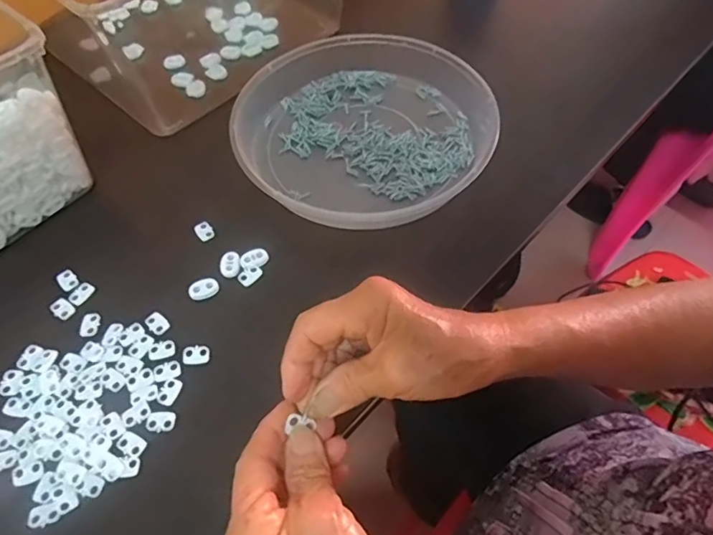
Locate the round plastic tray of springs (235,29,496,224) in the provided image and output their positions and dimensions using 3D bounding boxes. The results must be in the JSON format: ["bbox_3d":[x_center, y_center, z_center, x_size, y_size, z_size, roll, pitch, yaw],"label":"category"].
[{"bbox_3d":[0.006,-0.132,0.471,0.224,0.051,0.215,0,57,1],"label":"round plastic tray of springs"}]

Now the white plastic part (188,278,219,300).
[{"bbox_3d":[-0.119,0.017,0.394,0.022,0.008,0.014,-22,62,-15],"label":"white plastic part"}]

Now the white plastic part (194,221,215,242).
[{"bbox_3d":[-0.129,-0.031,0.427,0.013,0.004,0.019,-31,64,-20],"label":"white plastic part"}]

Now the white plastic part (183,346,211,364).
[{"bbox_3d":[-0.116,0.063,0.366,0.019,0.004,0.014,-6,59,-6],"label":"white plastic part"}]

